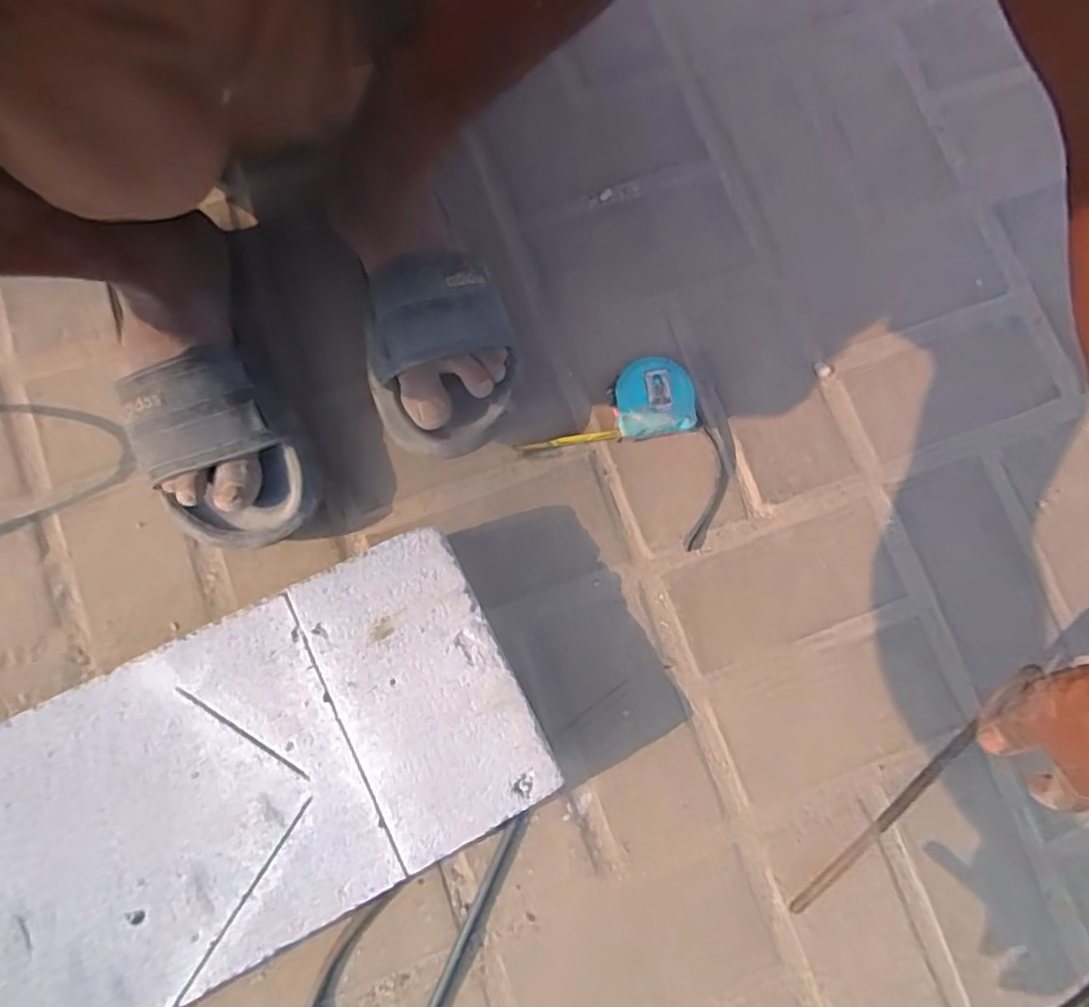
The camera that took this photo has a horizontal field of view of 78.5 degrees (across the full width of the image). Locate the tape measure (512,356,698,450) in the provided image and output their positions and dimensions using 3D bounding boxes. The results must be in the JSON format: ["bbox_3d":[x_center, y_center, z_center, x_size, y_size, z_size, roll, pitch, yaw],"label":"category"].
[{"bbox_3d":[0.050,-0.078,0.557,0.149,0.038,0.064,-11,80,-6],"label":"tape measure"}]

